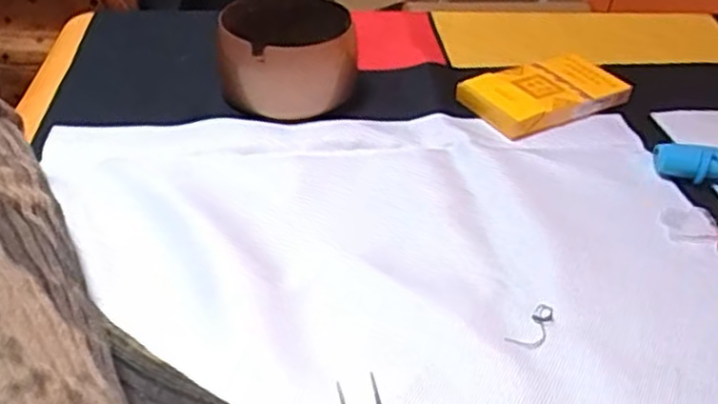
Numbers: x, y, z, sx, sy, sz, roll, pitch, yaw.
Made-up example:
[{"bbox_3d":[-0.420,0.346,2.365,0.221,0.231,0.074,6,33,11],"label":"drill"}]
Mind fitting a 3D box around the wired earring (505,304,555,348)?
[{"bbox_3d":[0.077,0.054,0.317,0.012,0.006,0.027,31,46,32],"label":"wired earring"}]

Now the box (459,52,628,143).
[{"bbox_3d":[0.121,-0.072,0.477,0.103,0.017,0.062,-19,43,-26],"label":"box"}]

